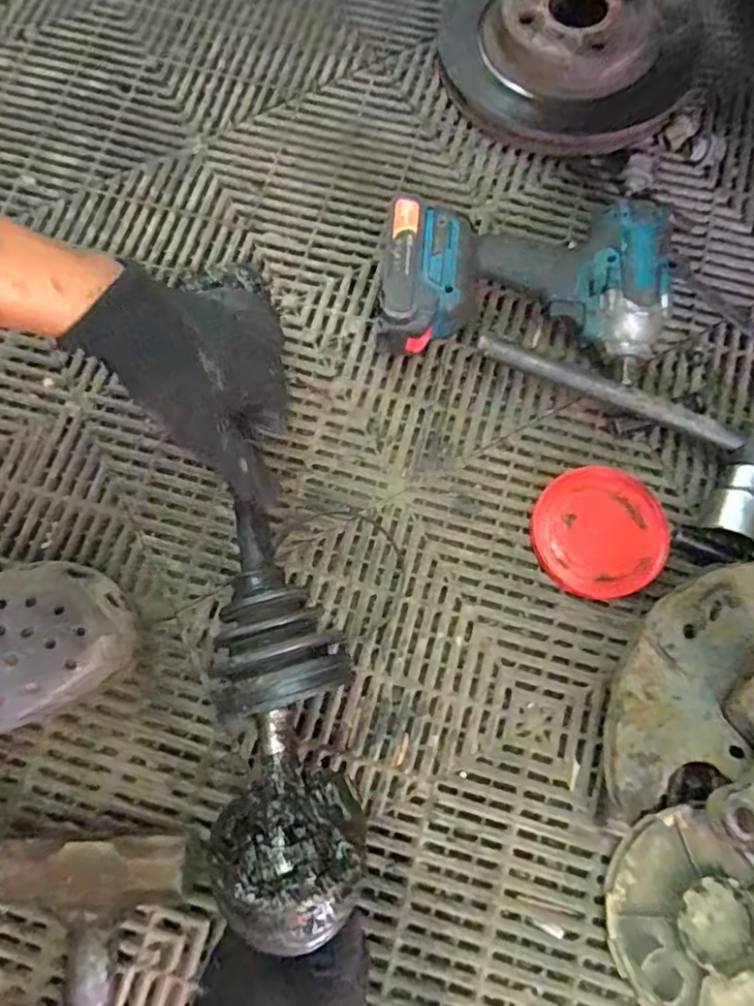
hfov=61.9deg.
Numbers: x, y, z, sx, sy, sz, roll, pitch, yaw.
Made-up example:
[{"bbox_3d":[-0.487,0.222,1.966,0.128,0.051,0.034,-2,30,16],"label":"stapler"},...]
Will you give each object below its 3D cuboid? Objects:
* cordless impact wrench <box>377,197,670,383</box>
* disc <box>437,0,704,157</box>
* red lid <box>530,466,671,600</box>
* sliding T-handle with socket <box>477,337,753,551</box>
[{"bbox_3d":[0.120,-0.179,0.520,0.223,0.085,0.122,4,79,1],"label":"cordless impact wrench"},{"bbox_3d":[0.183,-0.451,0.594,0.231,0.060,0.234,0,79,0],"label":"disc"},{"bbox_3d":[0.177,0.024,0.504,0.100,0.015,0.100,0,79,0],"label":"red lid"},{"bbox_3d":[0.277,-0.017,0.490,0.432,0.039,0.090,21,77,6],"label":"sliding T-handle with socket"}]

